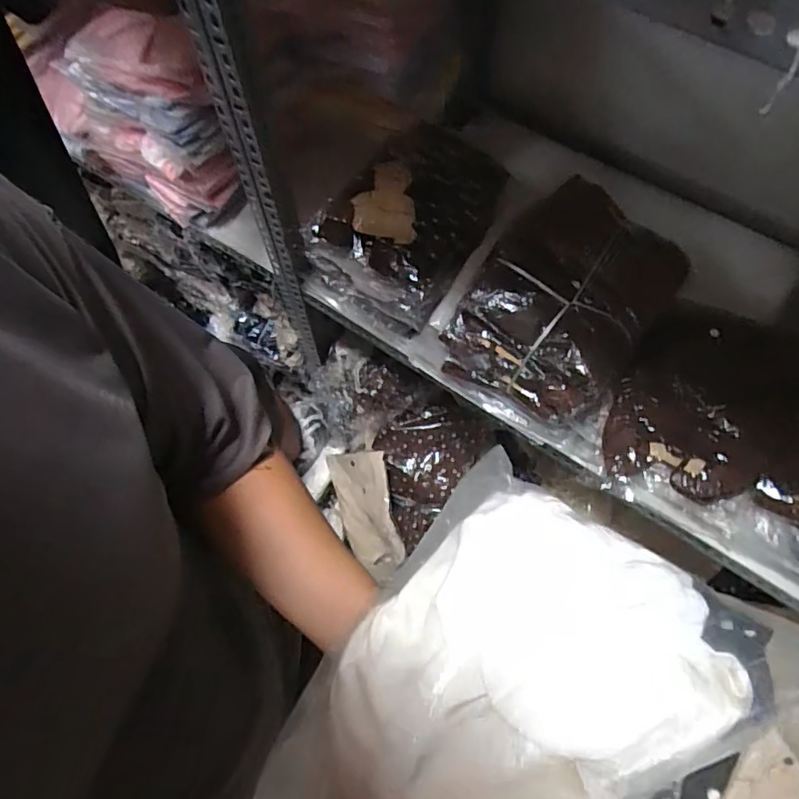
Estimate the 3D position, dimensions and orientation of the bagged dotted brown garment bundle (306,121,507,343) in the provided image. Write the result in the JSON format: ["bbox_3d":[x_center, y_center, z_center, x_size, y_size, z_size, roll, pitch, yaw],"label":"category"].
[{"bbox_3d":[0.013,-0.277,0.879,0.245,0.139,0.266,33,68,16],"label":"bagged dotted brown garment bundle"}]

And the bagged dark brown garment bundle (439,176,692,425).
[{"bbox_3d":[0.230,-0.137,0.773,0.251,0.141,0.295,28,67,14],"label":"bagged dark brown garment bundle"}]

